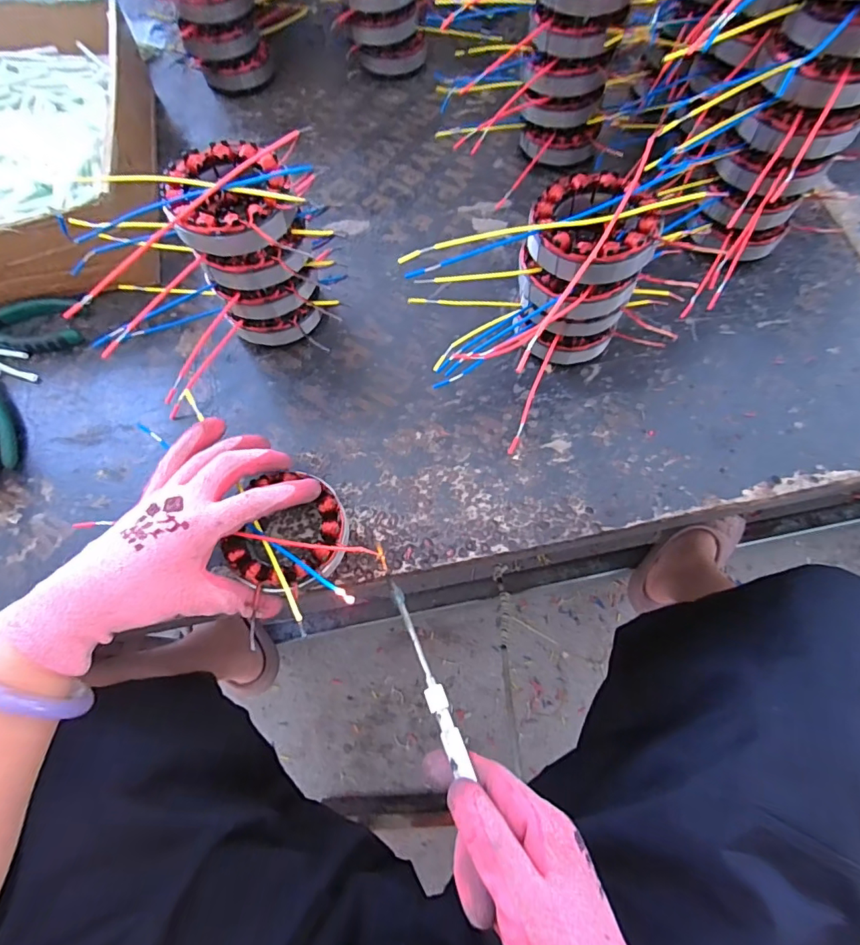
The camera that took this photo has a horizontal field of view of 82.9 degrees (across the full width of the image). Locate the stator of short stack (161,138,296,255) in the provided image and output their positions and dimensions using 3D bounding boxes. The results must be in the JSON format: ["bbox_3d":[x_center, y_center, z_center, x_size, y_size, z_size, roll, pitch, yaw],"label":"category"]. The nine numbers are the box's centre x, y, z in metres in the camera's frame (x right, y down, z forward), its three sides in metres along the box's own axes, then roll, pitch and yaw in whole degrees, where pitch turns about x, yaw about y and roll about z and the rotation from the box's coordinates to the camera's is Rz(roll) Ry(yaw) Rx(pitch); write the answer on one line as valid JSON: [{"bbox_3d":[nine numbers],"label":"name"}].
[{"bbox_3d":[-0.140,-0.193,0.345,0.083,0.034,0.091,0,68,1],"label":"stator of short stack"}]

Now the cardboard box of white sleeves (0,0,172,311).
[{"bbox_3d":[-0.405,-0.318,0.467,0.243,0.085,0.348,-12,68,-4],"label":"cardboard box of white sleeves"}]

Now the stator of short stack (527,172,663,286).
[{"bbox_3d":[0.109,-0.169,0.336,0.087,0.034,0.084,0,68,1],"label":"stator of short stack"}]

